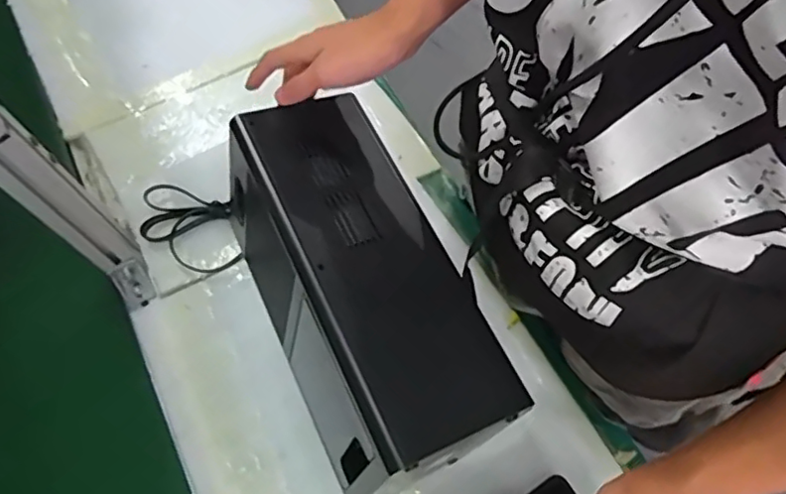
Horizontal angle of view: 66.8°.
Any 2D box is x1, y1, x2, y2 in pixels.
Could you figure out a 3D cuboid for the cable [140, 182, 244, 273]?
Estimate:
[{"bbox_3d":[-0.247,-0.027,0.729,0.151,0.020,0.091,22,69,14],"label":"cable"}]

